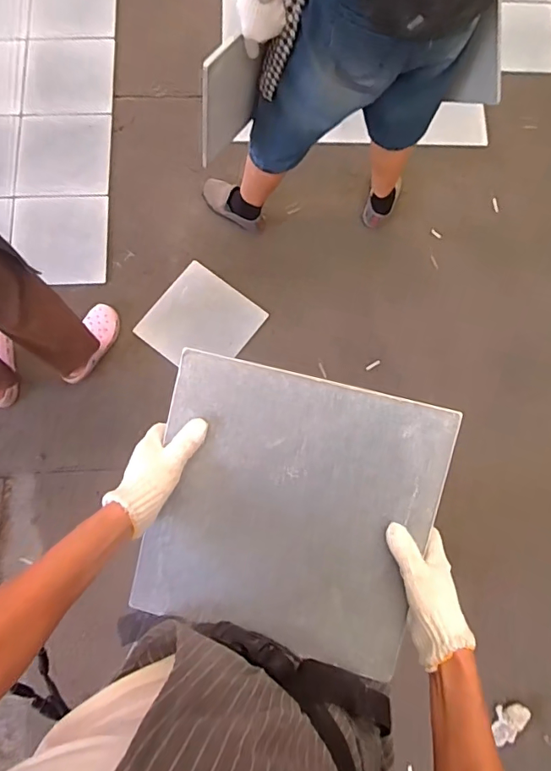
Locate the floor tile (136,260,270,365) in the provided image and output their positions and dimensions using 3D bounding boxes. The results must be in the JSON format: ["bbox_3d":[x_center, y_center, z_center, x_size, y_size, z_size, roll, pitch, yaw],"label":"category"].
[{"bbox_3d":[-0.231,-0.194,1.461,0.305,0.021,0.293,37,84,8],"label":"floor tile"}]

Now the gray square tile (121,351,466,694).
[{"bbox_3d":[0.013,0.137,0.511,0.294,0.009,0.292,14,94,7],"label":"gray square tile"}]

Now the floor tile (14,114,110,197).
[{"bbox_3d":[-0.723,-0.790,1.614,0.302,0.017,0.310,-2,77,1],"label":"floor tile"}]

